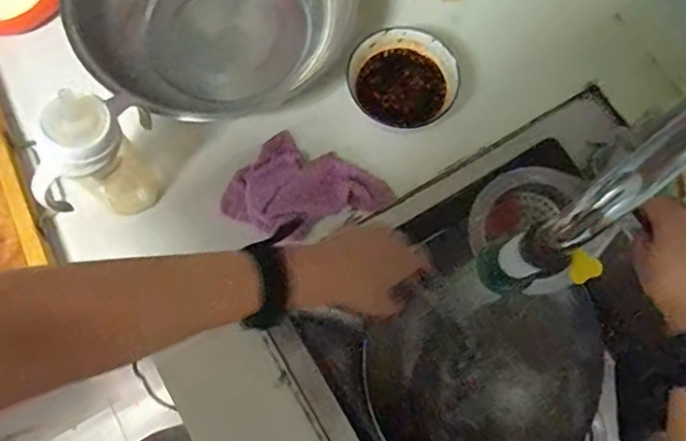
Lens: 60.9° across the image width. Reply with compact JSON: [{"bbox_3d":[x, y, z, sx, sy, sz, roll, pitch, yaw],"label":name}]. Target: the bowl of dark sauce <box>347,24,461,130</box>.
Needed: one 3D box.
[{"bbox_3d":[0.061,-0.147,0.607,0.107,0.041,0.096,-8,79,-1],"label":"bowl of dark sauce"}]

